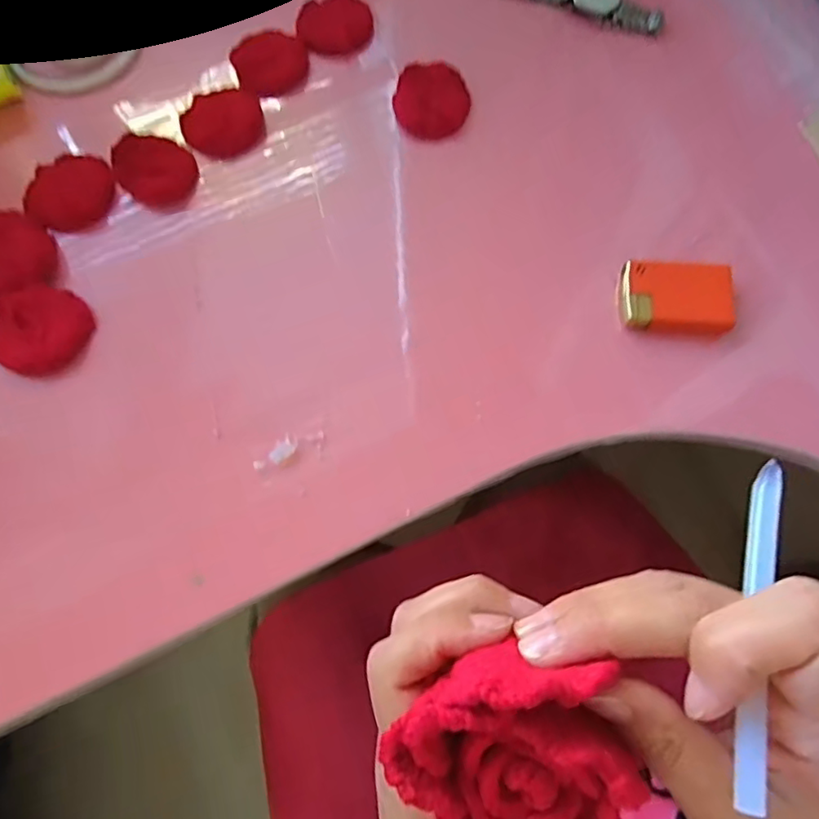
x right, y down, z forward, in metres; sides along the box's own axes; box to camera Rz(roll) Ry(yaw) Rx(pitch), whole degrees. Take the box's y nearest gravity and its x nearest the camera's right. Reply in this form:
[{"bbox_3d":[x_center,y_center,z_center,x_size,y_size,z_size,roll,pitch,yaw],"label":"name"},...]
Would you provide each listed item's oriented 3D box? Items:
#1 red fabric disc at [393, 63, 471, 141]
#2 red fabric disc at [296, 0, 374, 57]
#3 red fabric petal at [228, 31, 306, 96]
[{"bbox_3d":[0.014,-0.193,0.364,0.046,0.013,0.050,-1,73,2],"label":"red fabric disc"},{"bbox_3d":[-0.050,-0.255,0.386,0.049,0.014,0.036,-28,74,-7],"label":"red fabric disc"},{"bbox_3d":[-0.092,-0.229,0.383,0.047,0.005,0.040,-21,92,-9],"label":"red fabric petal"}]

